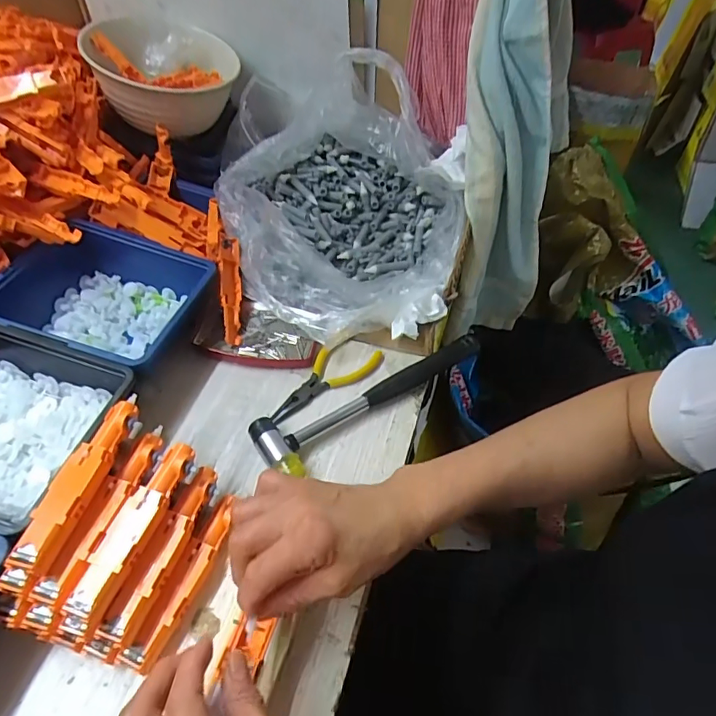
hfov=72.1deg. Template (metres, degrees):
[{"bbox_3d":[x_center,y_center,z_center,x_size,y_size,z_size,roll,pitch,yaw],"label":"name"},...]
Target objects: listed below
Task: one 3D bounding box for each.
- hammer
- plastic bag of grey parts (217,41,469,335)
[{"bbox_3d":[0.022,0.038,0.440,0.232,0.020,0.057,-22,53,-18],"label":"hammer"},{"bbox_3d":[-0.016,-0.166,0.532,0.265,0.135,0.290,15,51,12],"label":"plastic bag of grey parts"}]

